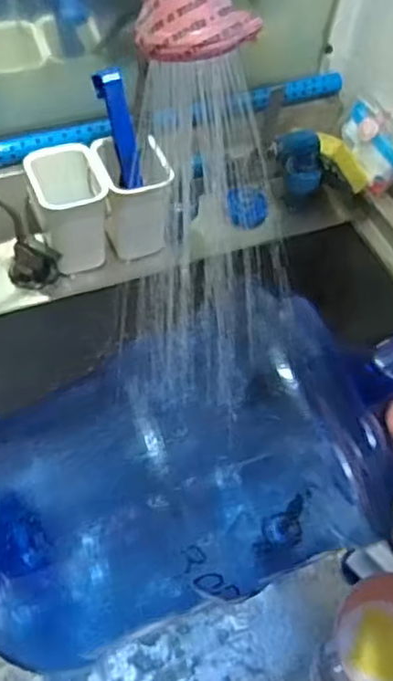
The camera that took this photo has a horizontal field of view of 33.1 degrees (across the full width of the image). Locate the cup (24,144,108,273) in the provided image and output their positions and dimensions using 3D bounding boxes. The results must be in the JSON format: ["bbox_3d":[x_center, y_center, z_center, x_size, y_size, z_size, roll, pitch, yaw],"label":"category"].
[{"bbox_3d":[-0.140,-0.143,0.725,0.073,0.103,0.094,-15,58,-15],"label":"cup"}]

